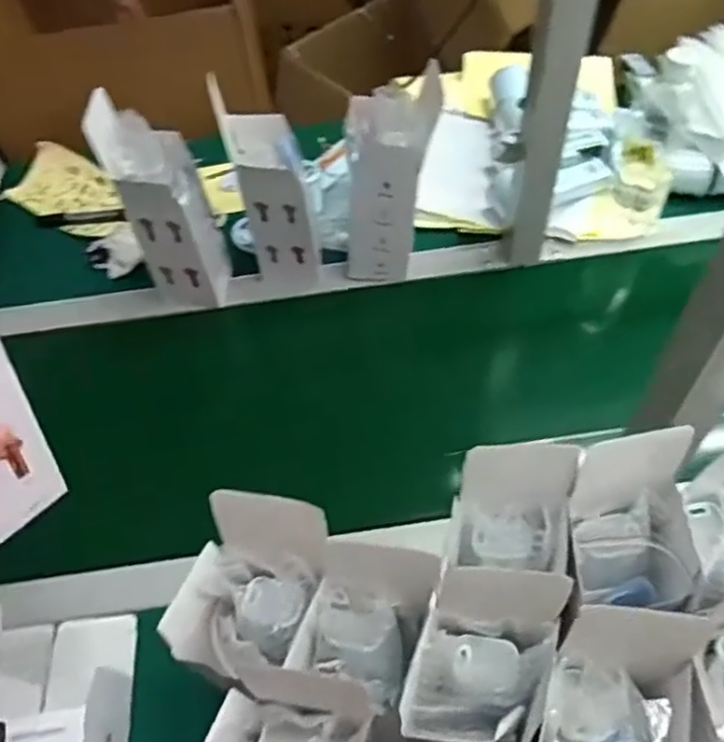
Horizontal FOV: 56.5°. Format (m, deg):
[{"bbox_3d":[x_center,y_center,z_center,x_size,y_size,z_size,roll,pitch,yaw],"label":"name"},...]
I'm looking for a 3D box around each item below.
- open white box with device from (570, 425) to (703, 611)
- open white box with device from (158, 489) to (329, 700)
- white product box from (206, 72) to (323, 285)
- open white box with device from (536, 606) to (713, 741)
[{"bbox_3d":[0.178,0.103,0.449,0.081,0.114,0.096,2,56,5],"label":"open white box with device"},{"bbox_3d":[-0.076,0.136,0.422,0.090,0.101,0.099,18,59,15],"label":"open white box with device"},{"bbox_3d":[-0.095,-0.186,0.730,0.084,0.229,0.071,-9,55,-2],"label":"white product box"},{"bbox_3d":[0.141,0.194,0.381,0.077,0.089,0.103,13,57,13],"label":"open white box with device"}]

